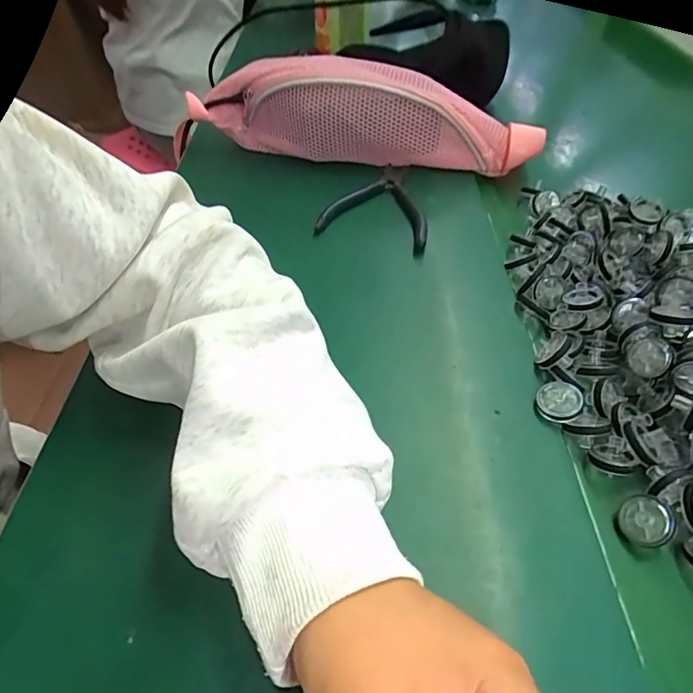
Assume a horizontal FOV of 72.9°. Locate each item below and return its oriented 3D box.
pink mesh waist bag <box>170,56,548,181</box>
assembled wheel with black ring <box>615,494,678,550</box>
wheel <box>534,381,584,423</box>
[{"bbox_3d":[-0.004,-0.230,0.469,0.365,0.096,0.070,13,50,10],"label":"pink mesh waist bag"},{"bbox_3d":[0.150,0.088,0.236,0.024,0.011,0.024,8,66,41],"label":"assembled wheel with black ring"},{"bbox_3d":[0.125,0.033,0.275,0.025,0.012,0.021,18,51,21],"label":"wheel"}]

